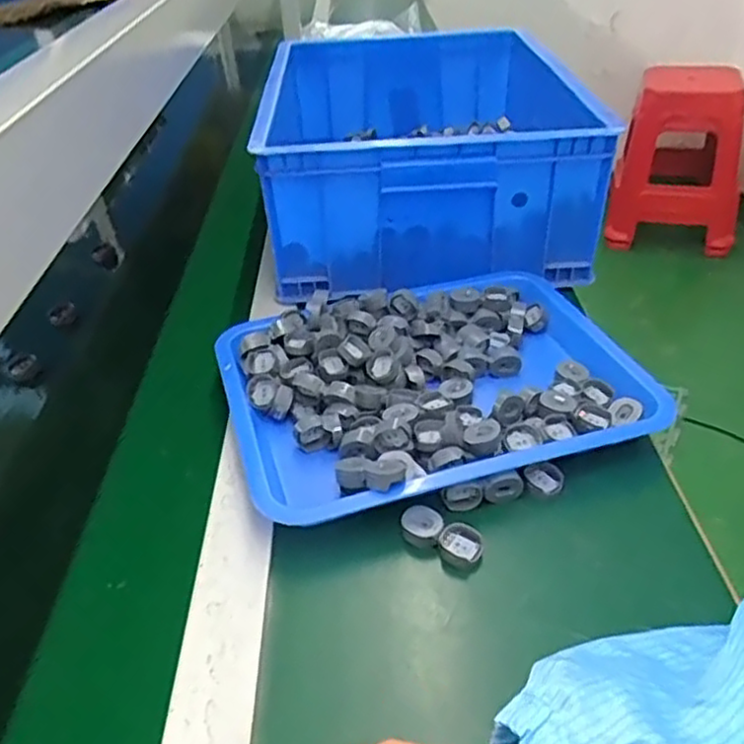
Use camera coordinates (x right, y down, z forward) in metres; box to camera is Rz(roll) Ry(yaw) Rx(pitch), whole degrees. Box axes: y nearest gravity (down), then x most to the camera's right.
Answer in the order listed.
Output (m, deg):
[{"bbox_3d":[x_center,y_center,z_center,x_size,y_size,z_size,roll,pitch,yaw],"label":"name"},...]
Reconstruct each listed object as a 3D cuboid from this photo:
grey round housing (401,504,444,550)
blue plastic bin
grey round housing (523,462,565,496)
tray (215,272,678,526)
[{"bbox_3d":[0.034,0.106,0.481,0.028,0.011,0.026,11,39,19],"label":"grey round housing"},{"bbox_3d":[0.051,-0.298,0.853,0.352,0.161,0.463,-6,38,1],"label":"blue plastic bin"},{"bbox_3d":[0.127,0.078,0.515,0.029,0.008,0.024,21,43,30],"label":"grey round housing"},{"bbox_3d":[0.047,0.006,0.591,0.328,0.051,0.251,-13,37,-13],"label":"tray"}]

